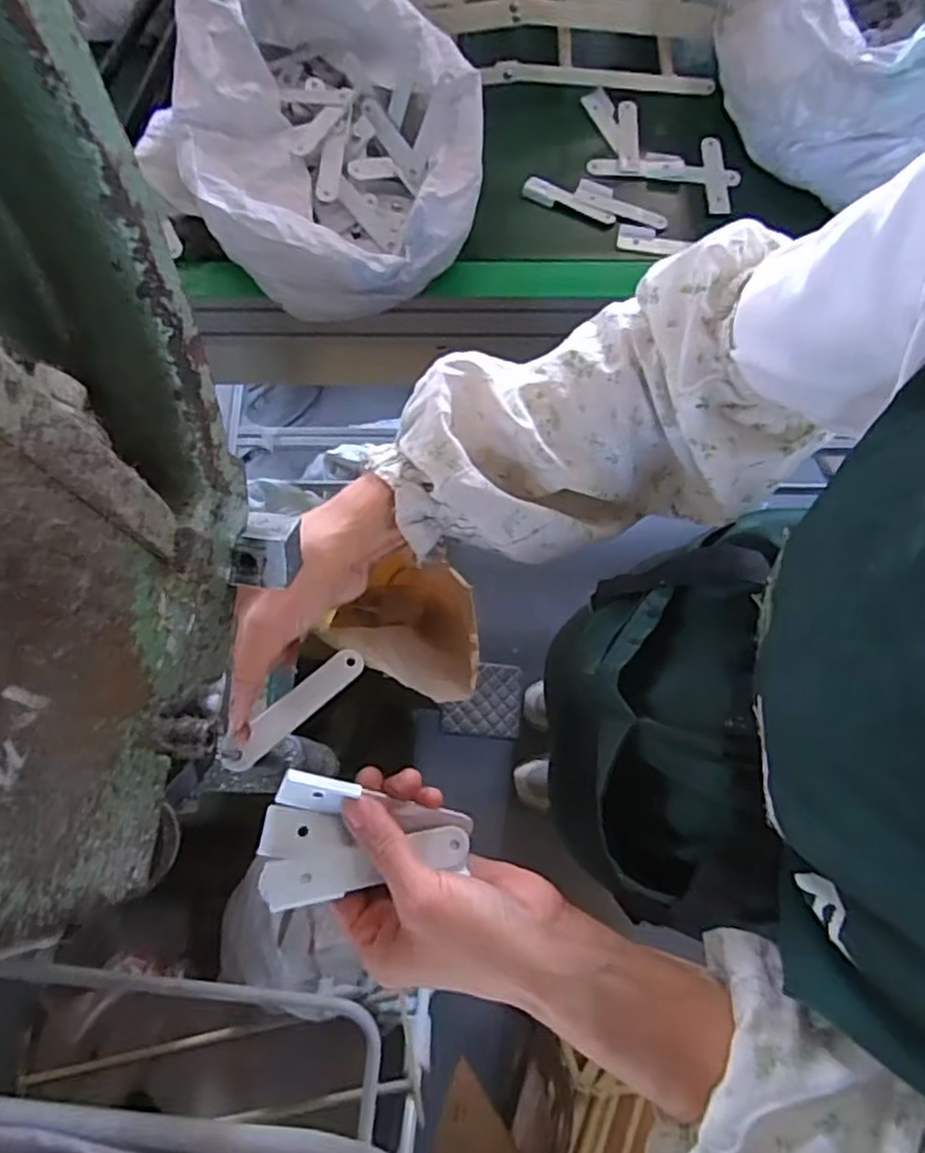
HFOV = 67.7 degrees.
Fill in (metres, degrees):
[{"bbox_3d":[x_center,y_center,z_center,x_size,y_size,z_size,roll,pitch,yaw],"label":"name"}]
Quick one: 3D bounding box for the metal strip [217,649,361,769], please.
[{"bbox_3d":[-0.089,0.070,0.370,0.087,0.004,0.018,-37,83,-24],"label":"metal strip"}]

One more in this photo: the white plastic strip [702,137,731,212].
[{"bbox_3d":[0.260,-0.413,0.709,0.021,0.005,0.093,-3,74,0],"label":"white plastic strip"}]

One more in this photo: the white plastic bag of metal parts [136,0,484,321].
[{"bbox_3d":[-0.127,-0.400,0.624,0.297,0.122,0.274,37,78,10],"label":"white plastic bag of metal parts"}]

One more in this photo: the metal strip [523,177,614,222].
[{"bbox_3d":[0.106,-0.376,0.693,0.097,0.009,0.020,27,76,8],"label":"metal strip"}]

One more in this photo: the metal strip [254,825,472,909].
[{"bbox_3d":[-0.045,0.138,0.332,0.098,0.005,0.021,-7,73,-16],"label":"metal strip"}]

